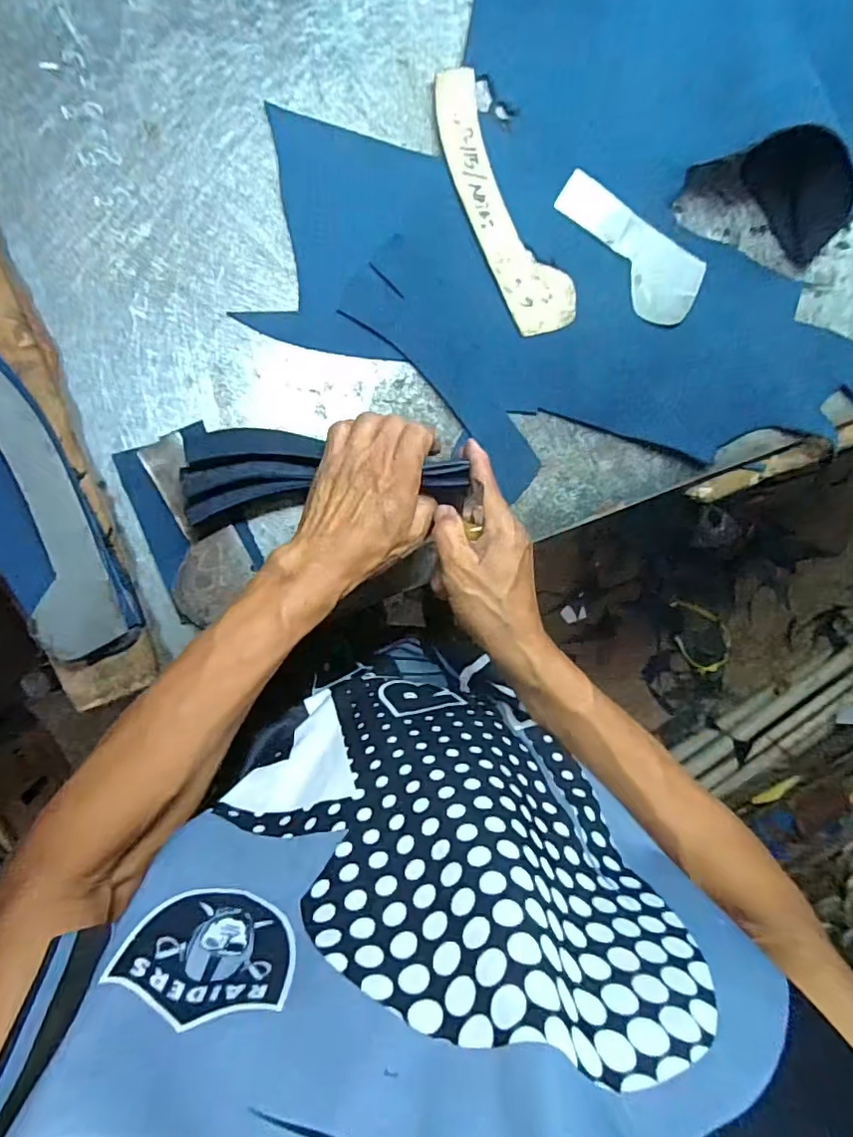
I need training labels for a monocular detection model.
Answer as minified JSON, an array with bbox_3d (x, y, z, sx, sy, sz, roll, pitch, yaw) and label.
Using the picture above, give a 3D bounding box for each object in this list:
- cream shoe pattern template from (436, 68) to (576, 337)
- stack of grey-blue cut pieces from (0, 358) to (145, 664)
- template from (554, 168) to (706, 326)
[{"bbox_3d":[0.057,-0.289,0.462,0.056,0.004,0.205,-29,99,-4],"label":"cream shoe pattern template"},{"bbox_3d":[-0.291,-0.039,0.422,0.078,0.014,0.226,-23,98,-7],"label":"stack of grey-blue cut pieces"},{"bbox_3d":[0.164,-0.261,0.476,0.139,0.004,0.060,34,98,-4],"label":"template"}]

